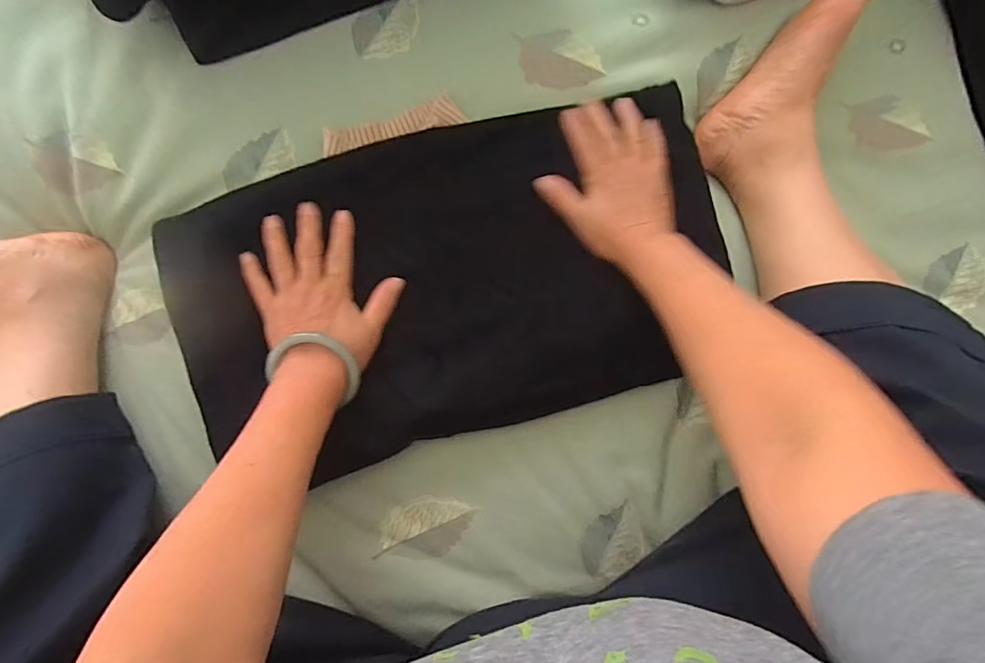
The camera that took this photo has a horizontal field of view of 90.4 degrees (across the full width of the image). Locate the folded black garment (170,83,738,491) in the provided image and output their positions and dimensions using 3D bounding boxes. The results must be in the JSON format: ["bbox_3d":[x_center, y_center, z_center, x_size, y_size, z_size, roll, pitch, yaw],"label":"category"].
[{"bbox_3d":[-0.027,-0.044,0.445,0.479,0.034,0.273,-15,90,-5],"label":"folded black garment"}]

